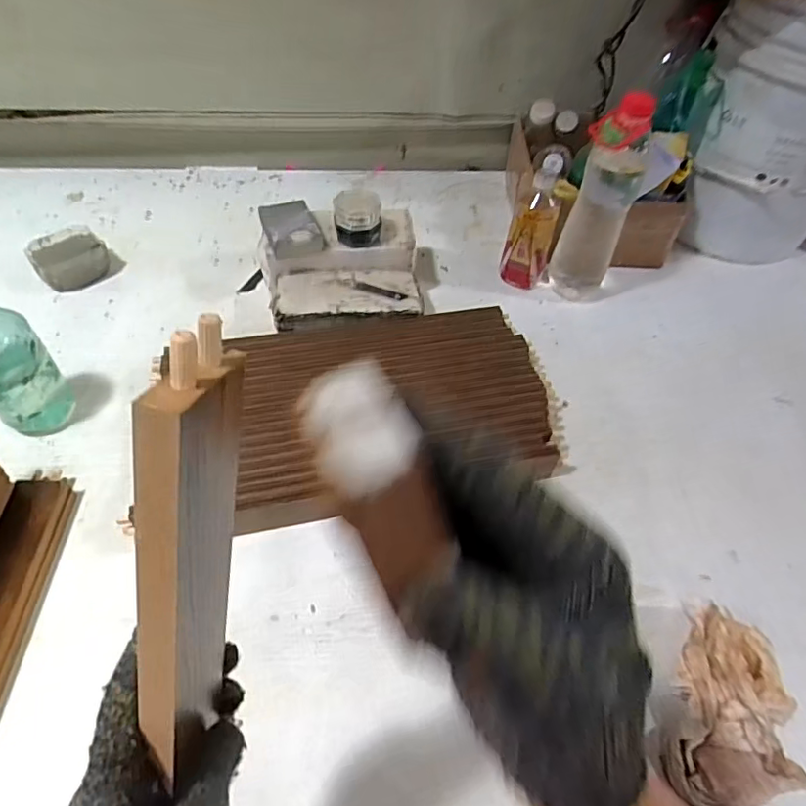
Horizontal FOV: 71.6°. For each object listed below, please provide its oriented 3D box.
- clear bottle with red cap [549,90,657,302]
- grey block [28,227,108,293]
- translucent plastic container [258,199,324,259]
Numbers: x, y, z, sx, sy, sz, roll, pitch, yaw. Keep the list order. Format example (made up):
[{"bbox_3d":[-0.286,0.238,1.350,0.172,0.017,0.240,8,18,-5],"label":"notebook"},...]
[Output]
[{"bbox_3d":[0.277,-0.272,0.803,0.076,0.291,0.064,7,50,3],"label":"clear bottle with red cap"},{"bbox_3d":[-0.514,-0.224,0.863,0.101,0.055,0.097,-30,57,-25],"label":"grey block"},{"bbox_3d":[-0.162,-0.253,0.811,0.075,0.028,0.111,-18,53,-17],"label":"translucent plastic container"}]

